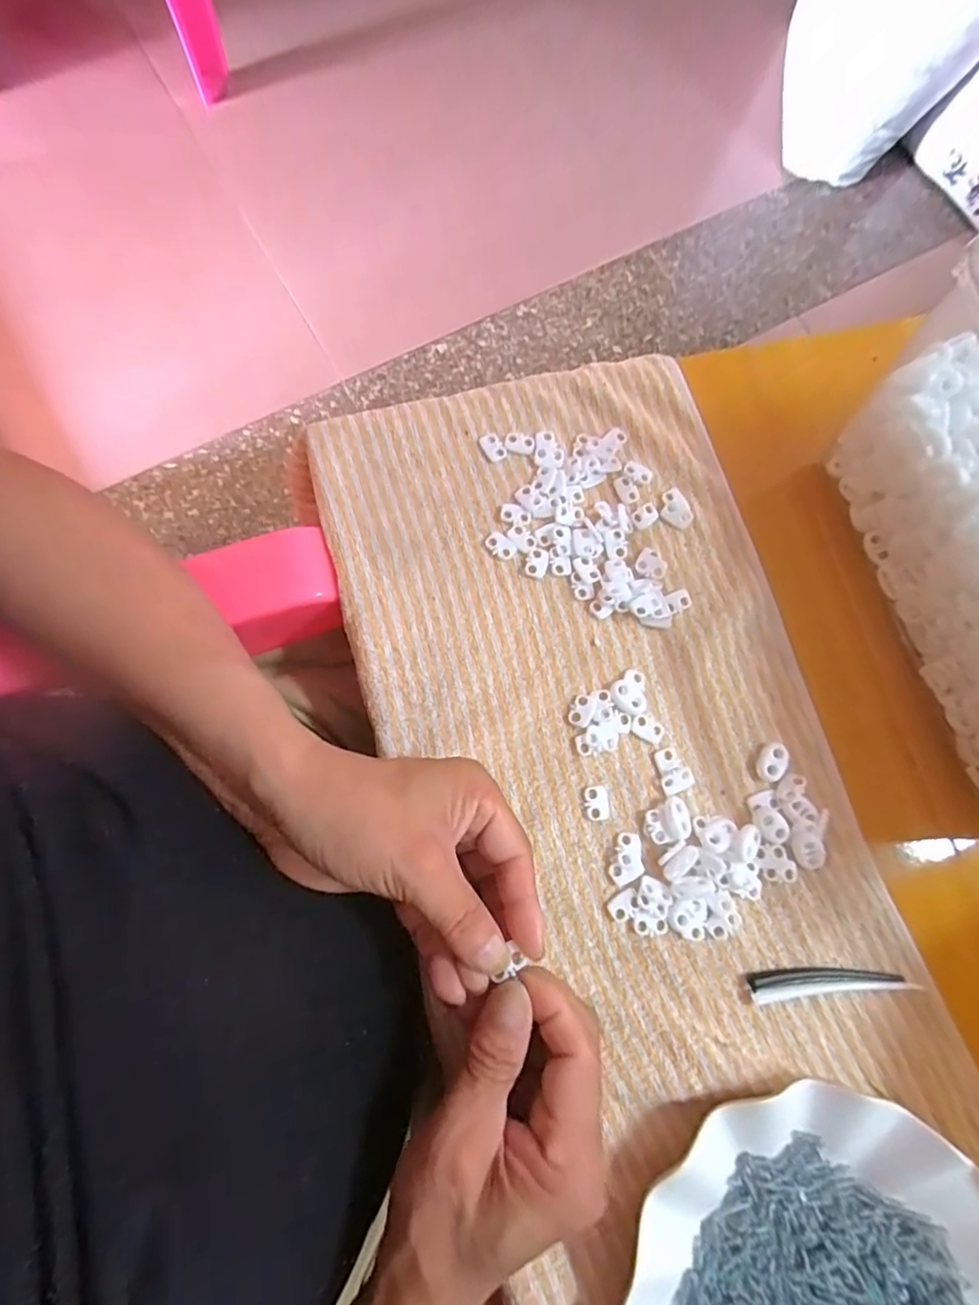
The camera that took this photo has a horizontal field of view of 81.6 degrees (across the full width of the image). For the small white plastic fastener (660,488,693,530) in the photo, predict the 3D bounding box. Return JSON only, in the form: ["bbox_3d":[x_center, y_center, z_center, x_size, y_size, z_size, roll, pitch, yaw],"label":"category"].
[{"bbox_3d":[0.115,-0.089,0.352,0.018,0.004,0.025,-17,80,-8],"label":"small white plastic fastener"}]

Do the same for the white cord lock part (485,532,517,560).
[{"bbox_3d":[0.007,-0.063,0.338,0.019,0.004,0.012,42,78,4],"label":"white cord lock part"}]

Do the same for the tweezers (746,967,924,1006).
[{"bbox_3d":[0.182,0.174,0.299,0.089,0.007,0.015,-2,79,-5],"label":"tweezers"}]

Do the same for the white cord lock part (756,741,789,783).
[{"bbox_3d":[0.161,0.063,0.323,0.015,0.007,0.023,29,78,2],"label":"white cord lock part"}]

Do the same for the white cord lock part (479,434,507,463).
[{"bbox_3d":[0.002,-0.127,0.351,0.012,0.004,0.018,-33,83,-10],"label":"white cord lock part"}]

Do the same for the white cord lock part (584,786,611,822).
[{"bbox_3d":[0.059,0.083,0.312,0.014,0.004,0.019,-10,79,-6],"label":"white cord lock part"}]

